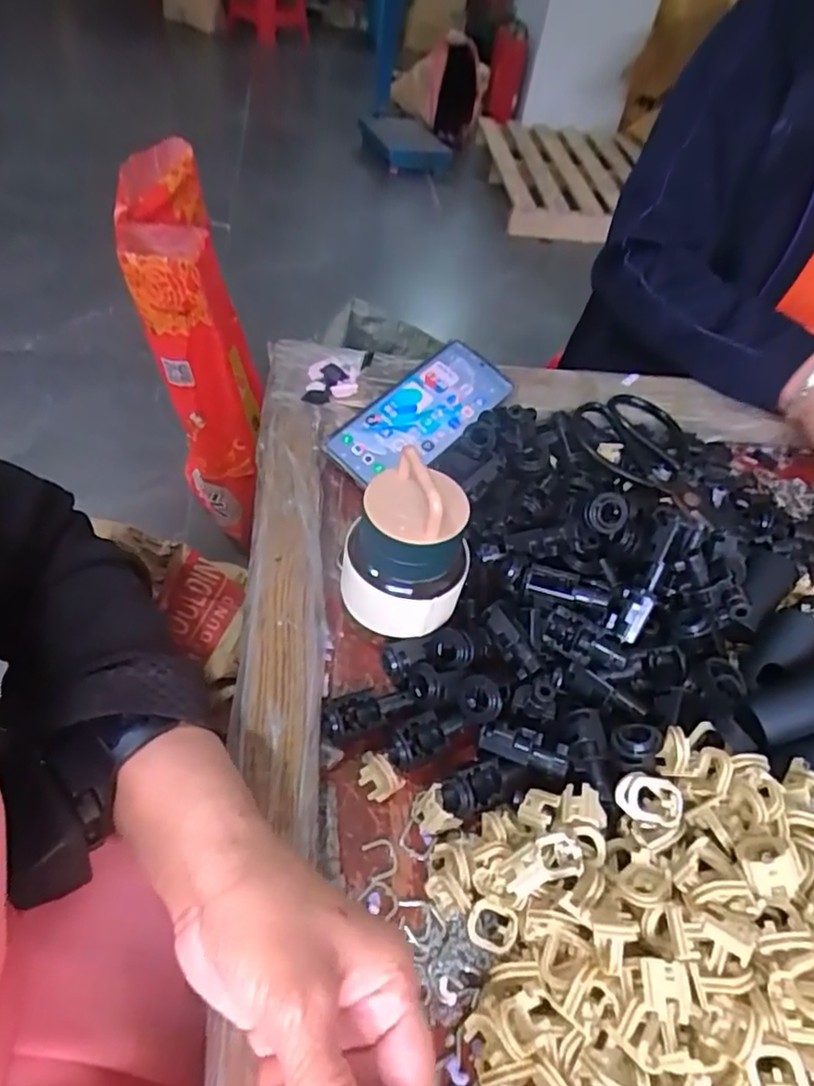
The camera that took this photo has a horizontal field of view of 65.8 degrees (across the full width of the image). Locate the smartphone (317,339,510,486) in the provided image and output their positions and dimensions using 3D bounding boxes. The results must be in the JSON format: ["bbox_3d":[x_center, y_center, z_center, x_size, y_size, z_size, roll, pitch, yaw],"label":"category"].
[{"bbox_3d":[0.012,-0.109,0.531,0.164,0.010,0.074,-40,74,-18],"label":"smartphone"}]

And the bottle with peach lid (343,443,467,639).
[{"bbox_3d":[0.000,0.002,0.379,0.073,0.109,0.064,16,49,5],"label":"bottle with peach lid"}]

